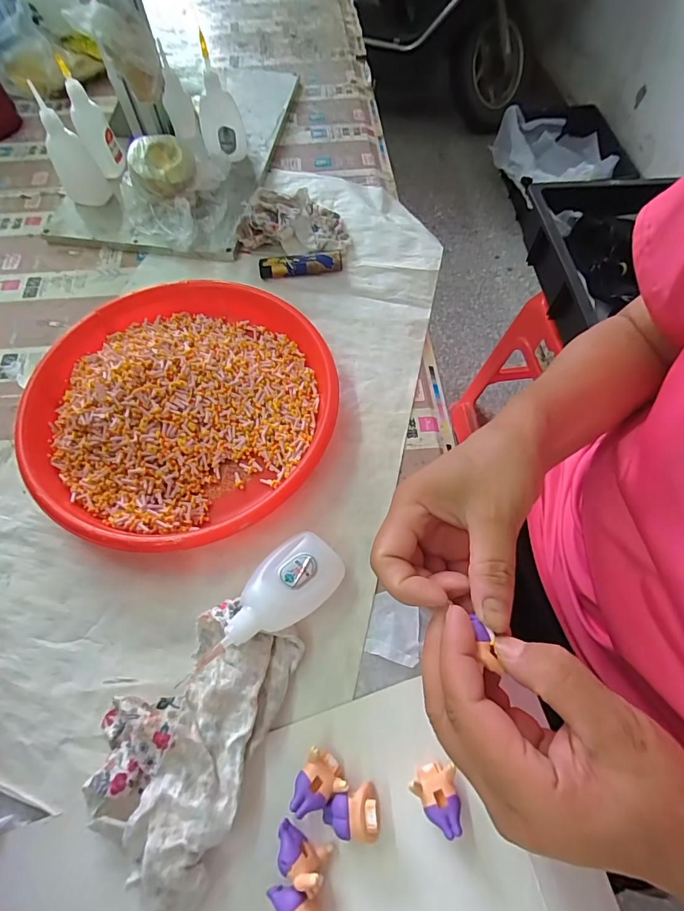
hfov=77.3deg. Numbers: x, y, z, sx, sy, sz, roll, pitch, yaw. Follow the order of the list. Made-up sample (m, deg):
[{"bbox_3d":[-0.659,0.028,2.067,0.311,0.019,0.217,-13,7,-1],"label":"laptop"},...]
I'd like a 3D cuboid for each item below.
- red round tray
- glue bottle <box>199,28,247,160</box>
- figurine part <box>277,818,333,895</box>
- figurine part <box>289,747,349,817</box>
[{"bbox_3d":[-0.123,-0.042,0.335,0.228,0.042,0.227,0,64,0],"label":"red round tray"},{"bbox_3d":[-0.130,-0.367,0.452,0.040,0.107,0.028,-34,69,-20],"label":"glue bottle"},{"bbox_3d":[-0.022,0.206,0.220,0.028,0.022,0.017,24,66,12],"label":"figurine part"},{"bbox_3d":[-0.013,0.183,0.236,0.025,0.016,0.030,28,67,13],"label":"figurine part"}]

